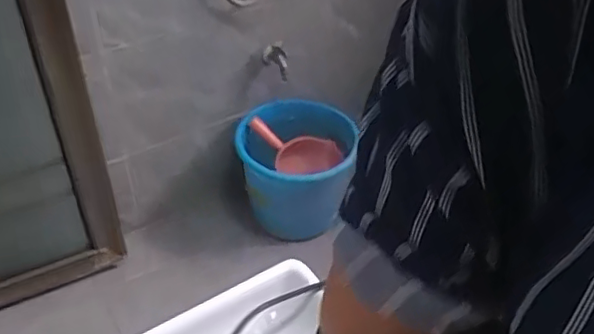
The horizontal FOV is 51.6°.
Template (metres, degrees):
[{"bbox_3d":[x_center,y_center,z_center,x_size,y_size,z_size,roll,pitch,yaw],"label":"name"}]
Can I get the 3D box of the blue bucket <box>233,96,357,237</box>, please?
[{"bbox_3d":[0.000,0.011,1.667,0.297,0.326,0.309,1,43,-1],"label":"blue bucket"}]

